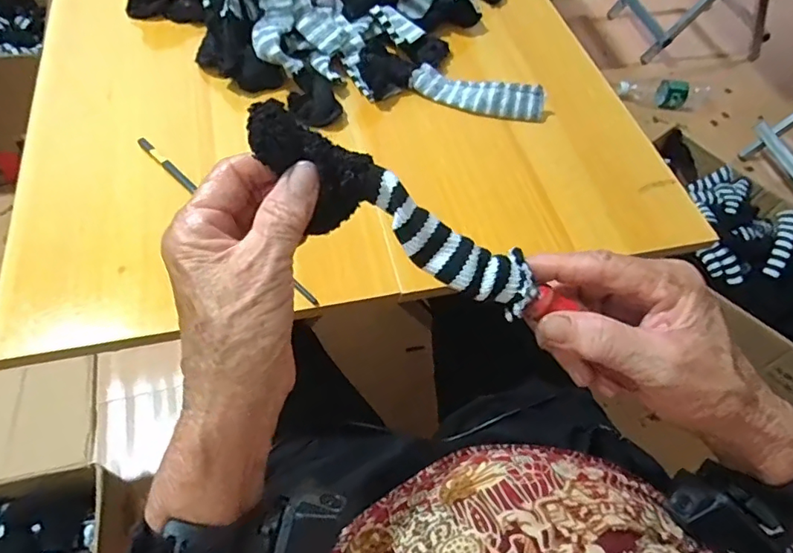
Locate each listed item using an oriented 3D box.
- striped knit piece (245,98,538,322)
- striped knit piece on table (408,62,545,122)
[{"bbox_3d":[-0.003,-0.029,0.267,0.164,0.031,0.033,33,57,-9],"label":"striped knit piece"},{"bbox_3d":[0.083,-0.189,0.544,0.136,0.026,0.037,18,57,7],"label":"striped knit piece on table"}]

